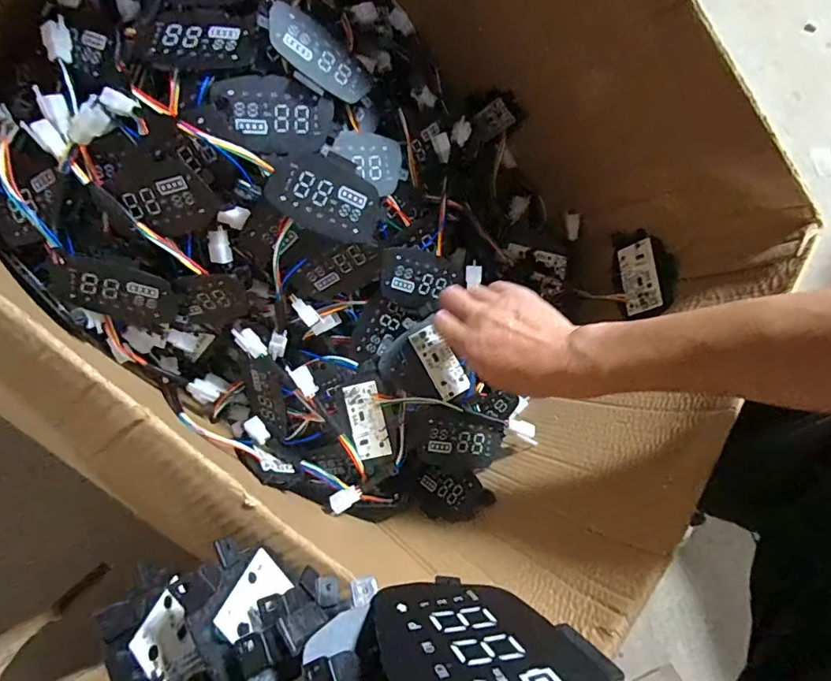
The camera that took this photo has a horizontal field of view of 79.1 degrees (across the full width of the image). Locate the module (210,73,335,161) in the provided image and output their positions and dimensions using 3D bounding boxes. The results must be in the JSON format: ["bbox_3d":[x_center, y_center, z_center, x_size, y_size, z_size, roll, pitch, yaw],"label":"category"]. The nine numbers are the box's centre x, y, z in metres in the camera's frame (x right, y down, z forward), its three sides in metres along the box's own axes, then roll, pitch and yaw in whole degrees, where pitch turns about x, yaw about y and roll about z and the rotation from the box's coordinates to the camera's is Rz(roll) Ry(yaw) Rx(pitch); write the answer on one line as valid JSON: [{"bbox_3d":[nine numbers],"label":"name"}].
[{"bbox_3d":[-0.123,-0.200,0.446,0.097,0.005,0.068,-17,104,-16],"label":"module"}]

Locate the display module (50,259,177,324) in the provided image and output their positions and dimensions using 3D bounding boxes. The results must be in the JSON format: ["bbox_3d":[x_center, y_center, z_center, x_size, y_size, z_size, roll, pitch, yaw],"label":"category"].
[{"bbox_3d":[-0.282,-0.048,0.474,0.102,0.059,0.013,14,32,-24],"label":"display module"}]

